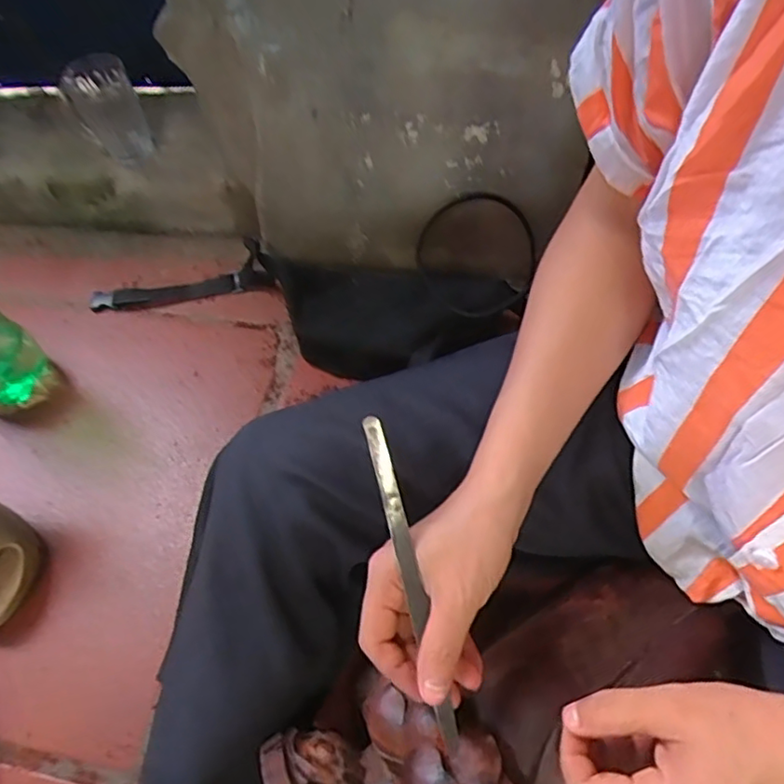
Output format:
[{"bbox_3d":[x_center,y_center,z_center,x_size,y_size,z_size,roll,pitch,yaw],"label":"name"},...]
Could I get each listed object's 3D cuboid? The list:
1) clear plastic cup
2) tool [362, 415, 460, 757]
[{"bbox_3d":[-0.371,-0.376,0.789,0.077,0.132,0.085,-23,60,-11],"label":"clear plastic cup"},{"bbox_3d":[0.011,0.108,0.340,0.011,0.008,0.193,-14,93,-5],"label":"tool"}]

